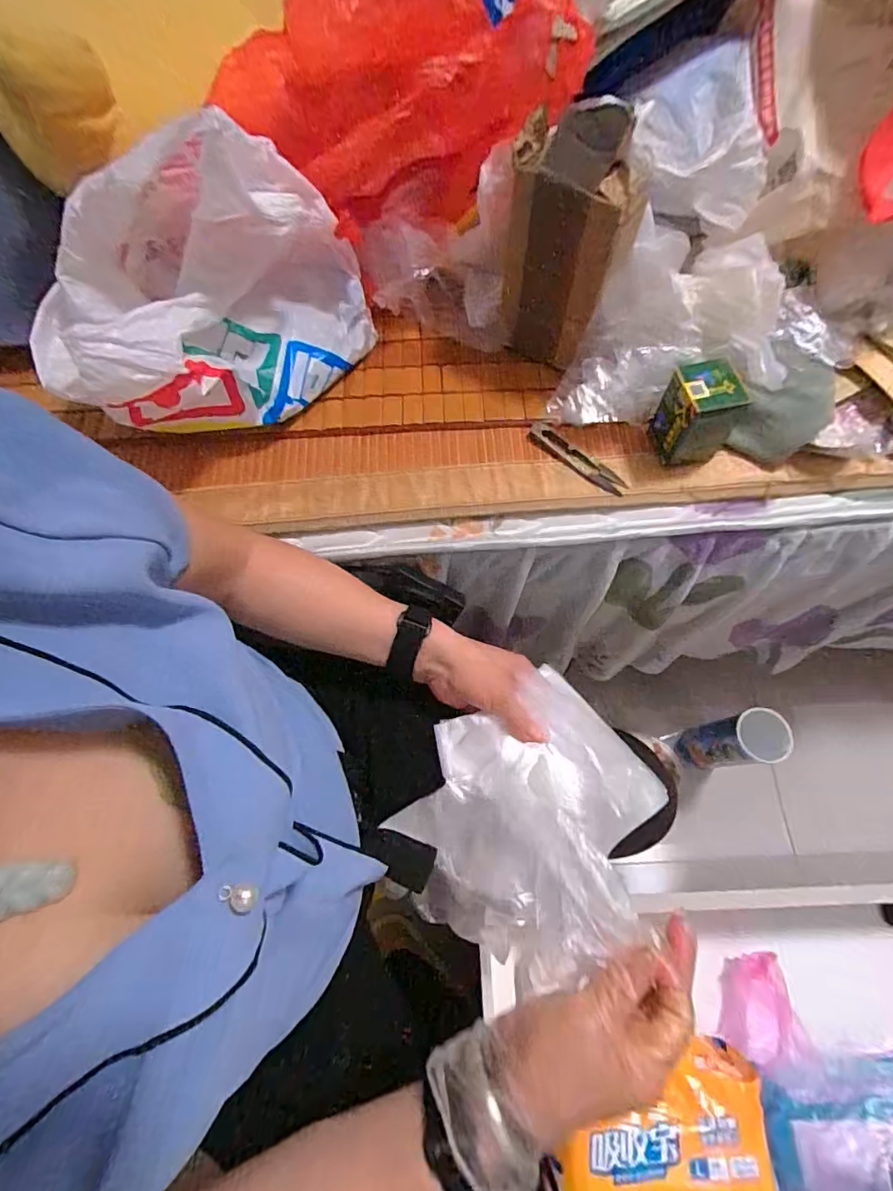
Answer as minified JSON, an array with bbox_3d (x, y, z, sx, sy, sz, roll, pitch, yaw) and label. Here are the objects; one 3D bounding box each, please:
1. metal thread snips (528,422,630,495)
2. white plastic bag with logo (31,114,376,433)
[{"bbox_3d":[0.115,-0.122,0.468,0.100,0.005,0.024,41,76,16],"label":"metal thread snips"},{"bbox_3d":[-0.201,-0.248,0.428,0.162,0.189,0.233,34,74,14],"label":"white plastic bag with logo"}]

